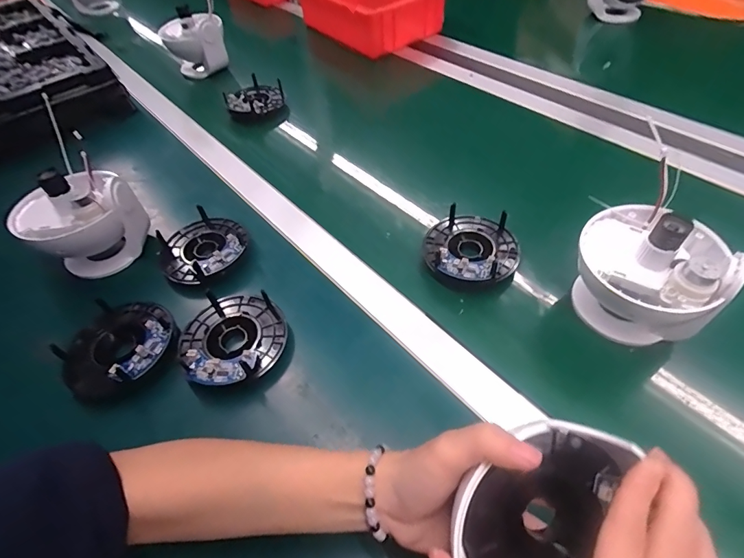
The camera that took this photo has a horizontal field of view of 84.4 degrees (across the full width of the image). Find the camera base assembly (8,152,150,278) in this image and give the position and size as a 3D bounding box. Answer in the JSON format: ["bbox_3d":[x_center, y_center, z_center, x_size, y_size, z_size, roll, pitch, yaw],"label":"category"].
[{"bbox_3d":[-0.341,-0.067,0.483,0.120,0.119,0.109,33,59,26],"label":"camera base assembly"}]

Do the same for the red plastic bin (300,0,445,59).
[{"bbox_3d":[0.000,-0.570,0.842,0.212,0.086,0.257,-30,56,-21],"label":"red plastic bin"}]

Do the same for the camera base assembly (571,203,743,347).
[{"bbox_3d":[0.248,-0.003,0.377,0.121,0.114,0.108,31,59,25],"label":"camera base assembly"}]

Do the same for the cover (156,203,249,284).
[{"bbox_3d":[-0.202,-0.040,0.488,0.097,0.029,0.106,-30,56,-21],"label":"cover"}]

